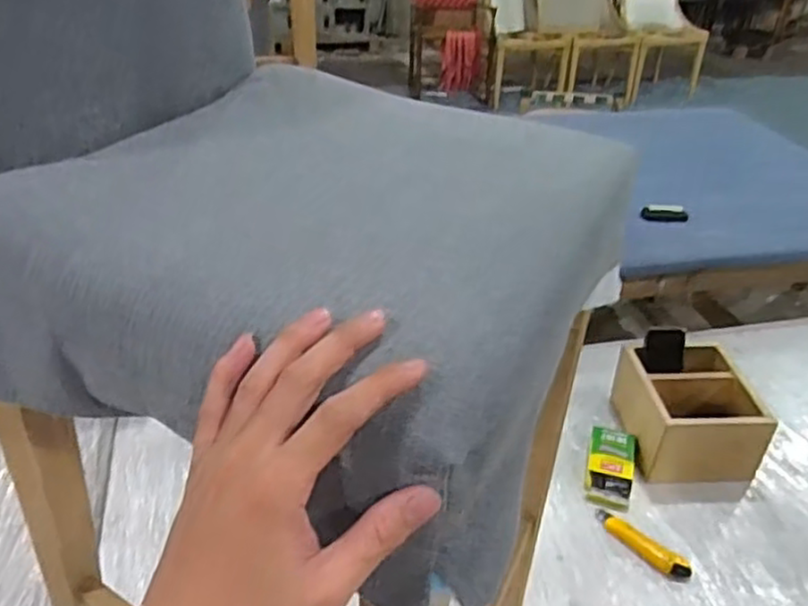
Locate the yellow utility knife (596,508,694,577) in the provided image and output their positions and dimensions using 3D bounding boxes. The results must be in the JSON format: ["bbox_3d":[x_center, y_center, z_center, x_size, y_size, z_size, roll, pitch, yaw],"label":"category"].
[{"bbox_3d":[0.368,0.373,1.100,0.036,0.018,0.157,-26,44,-36],"label":"yellow utility knife"}]

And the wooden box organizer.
[{"bbox_3d":[0.512,0.198,1.267,0.206,0.131,0.241,0,34,-6],"label":"wooden box organizer"}]

